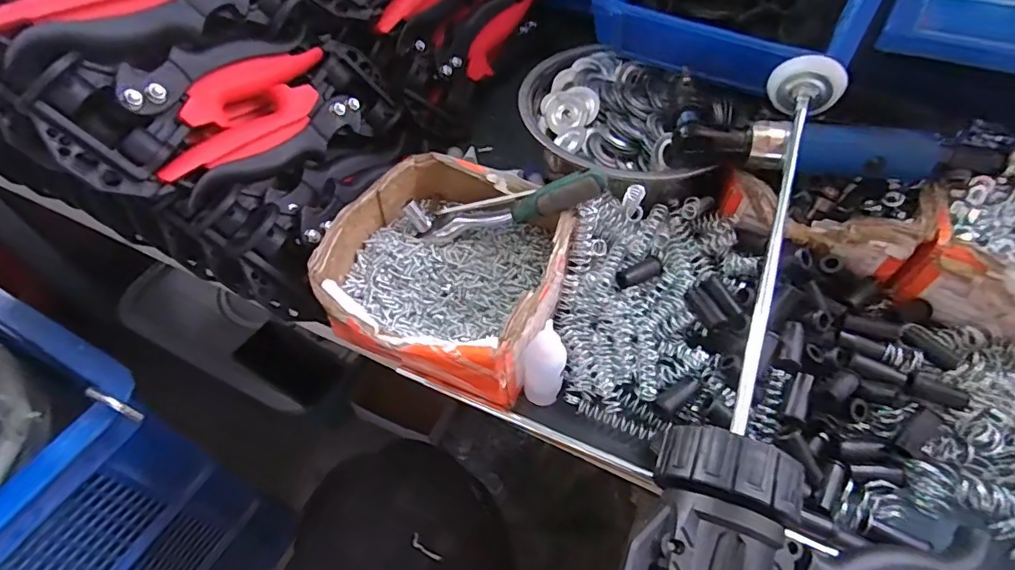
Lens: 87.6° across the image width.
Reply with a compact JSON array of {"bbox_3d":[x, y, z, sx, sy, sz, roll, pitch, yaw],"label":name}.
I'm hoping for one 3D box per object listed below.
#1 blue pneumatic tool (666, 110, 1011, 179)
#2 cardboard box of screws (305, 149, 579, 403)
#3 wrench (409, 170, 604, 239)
[{"bbox_3d":[0.239,-0.096,0.386,0.227,0.037,0.040,12,54,7],"label":"blue pneumatic tool"},{"bbox_3d":[-0.040,-0.010,0.379,0.149,0.070,0.161,20,56,13],"label":"cardboard box of screws"},{"bbox_3d":[-0.003,-0.057,0.380,0.147,0.029,0.020,-8,51,21],"label":"wrench"}]

